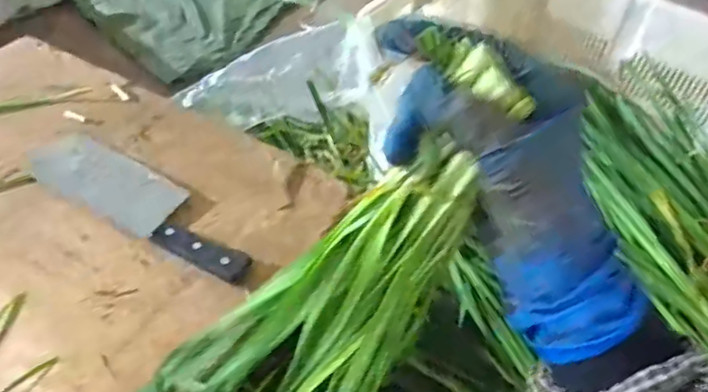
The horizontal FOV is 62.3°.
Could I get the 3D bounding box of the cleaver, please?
[{"bbox_3d":[-0.208,0.004,0.581,0.275,0.017,0.070,24,51,19],"label":"cleaver"}]

